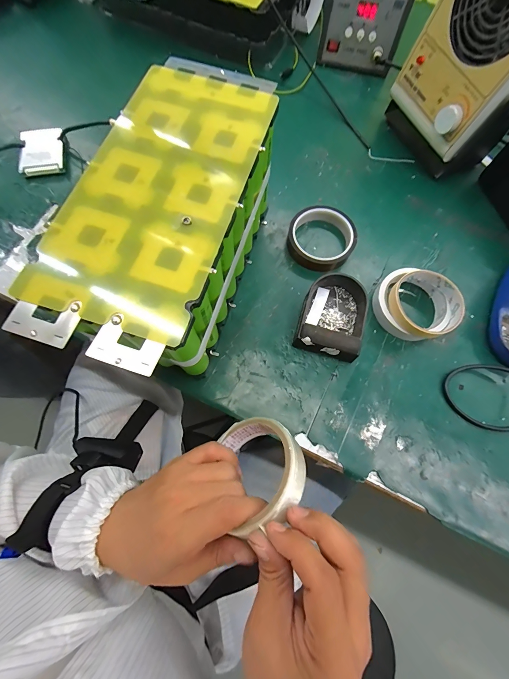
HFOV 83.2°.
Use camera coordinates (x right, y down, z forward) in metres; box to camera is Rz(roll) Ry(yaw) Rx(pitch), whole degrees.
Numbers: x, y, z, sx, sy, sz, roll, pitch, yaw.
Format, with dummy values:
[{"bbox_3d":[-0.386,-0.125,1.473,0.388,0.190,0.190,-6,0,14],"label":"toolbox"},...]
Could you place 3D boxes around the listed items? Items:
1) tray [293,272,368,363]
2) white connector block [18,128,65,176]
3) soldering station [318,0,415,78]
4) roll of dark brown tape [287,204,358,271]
[{"bbox_3d":[0.098,-0.032,0.356,0.080,0.035,0.104,16,74,4],"label":"tray"},{"bbox_3d":[-0.329,-0.291,0.441,0.060,0.016,0.082,-13,74,-4],"label":"white connector block"},{"bbox_3d":[0.195,-0.580,0.488,0.133,0.099,0.209,16,74,4],"label":"soldering station"},{"bbox_3d":[0.091,-0.140,0.399,0.090,0.030,0.086,0,74,-1],"label":"roll of dark brown tape"}]

